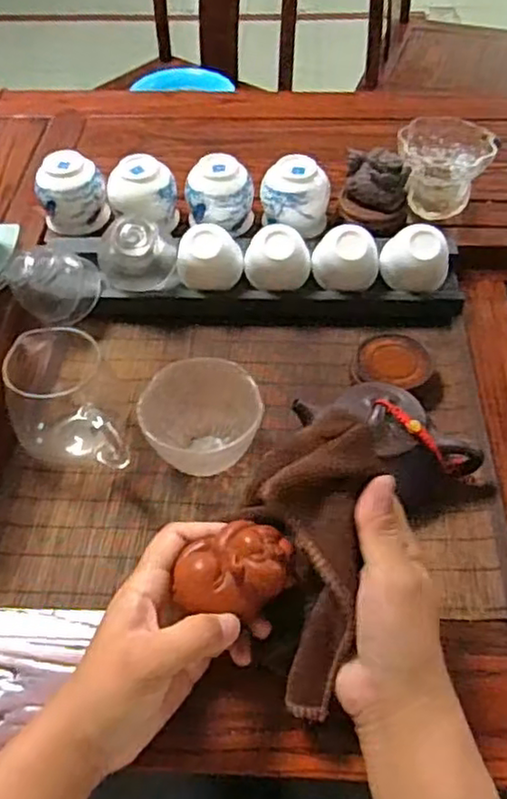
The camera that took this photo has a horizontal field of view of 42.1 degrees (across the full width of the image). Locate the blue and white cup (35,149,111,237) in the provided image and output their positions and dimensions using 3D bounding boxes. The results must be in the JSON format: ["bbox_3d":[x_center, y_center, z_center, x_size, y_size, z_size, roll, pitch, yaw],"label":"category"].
[{"bbox_3d":[-0.181,-0.204,0.658,0.064,0.060,0.063,-1,50,1],"label":"blue and white cup"}]

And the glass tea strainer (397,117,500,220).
[{"bbox_3d":[0.188,-0.232,0.661,0.094,0.061,0.087,-1,50,1],"label":"glass tea strainer"}]

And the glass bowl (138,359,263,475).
[{"bbox_3d":[-0.040,0.018,0.510,0.086,0.063,0.088,-1,50,1],"label":"glass bowl"}]

